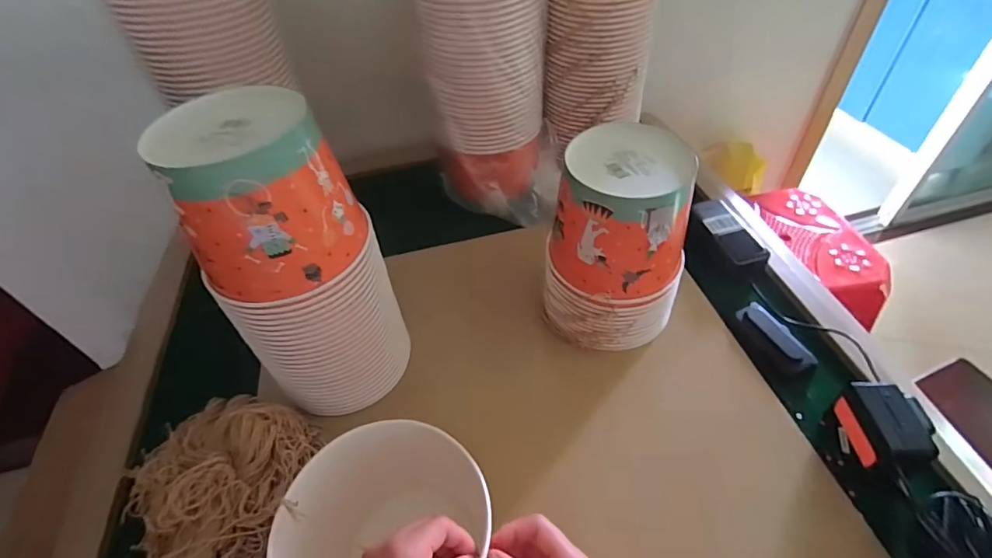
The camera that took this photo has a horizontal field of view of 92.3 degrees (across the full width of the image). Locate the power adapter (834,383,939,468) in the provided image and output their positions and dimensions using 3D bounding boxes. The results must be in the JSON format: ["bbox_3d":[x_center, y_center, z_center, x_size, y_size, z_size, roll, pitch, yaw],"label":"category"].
[{"bbox_3d":[0.386,0.154,0.475,0.061,0.072,0.079,-6,47,-1],"label":"power adapter"}]

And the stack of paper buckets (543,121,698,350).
[{"bbox_3d":[0.142,-0.038,0.549,0.142,0.216,0.137,13,50,16],"label":"stack of paper buckets"}]

